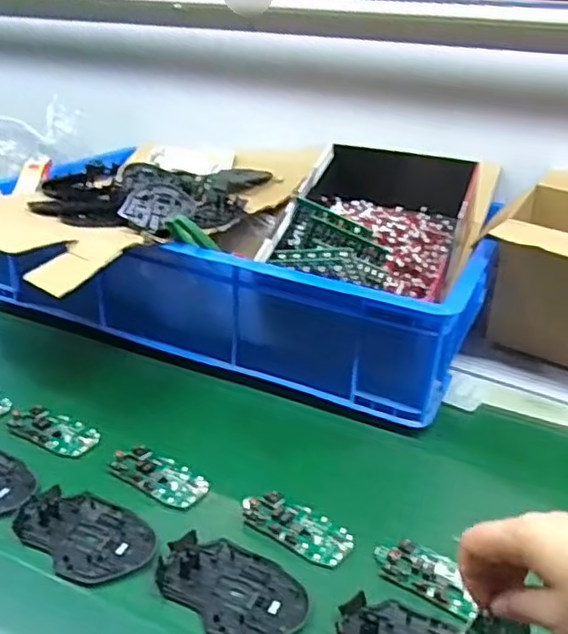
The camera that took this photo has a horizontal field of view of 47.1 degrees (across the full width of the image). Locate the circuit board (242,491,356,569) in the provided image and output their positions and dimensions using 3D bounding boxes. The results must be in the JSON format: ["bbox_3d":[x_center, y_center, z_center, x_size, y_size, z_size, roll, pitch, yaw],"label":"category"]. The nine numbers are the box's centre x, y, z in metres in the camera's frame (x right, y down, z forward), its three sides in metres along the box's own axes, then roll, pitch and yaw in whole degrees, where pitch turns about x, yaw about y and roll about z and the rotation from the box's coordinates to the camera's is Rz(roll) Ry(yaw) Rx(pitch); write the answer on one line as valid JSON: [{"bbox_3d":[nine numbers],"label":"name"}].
[{"bbox_3d":[0.011,0.175,0.543,0.095,0.007,0.046,20,31,30],"label":"circuit board"}]

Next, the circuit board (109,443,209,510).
[{"bbox_3d":[-0.114,0.145,0.593,0.094,0.005,0.047,18,30,27],"label":"circuit board"}]

